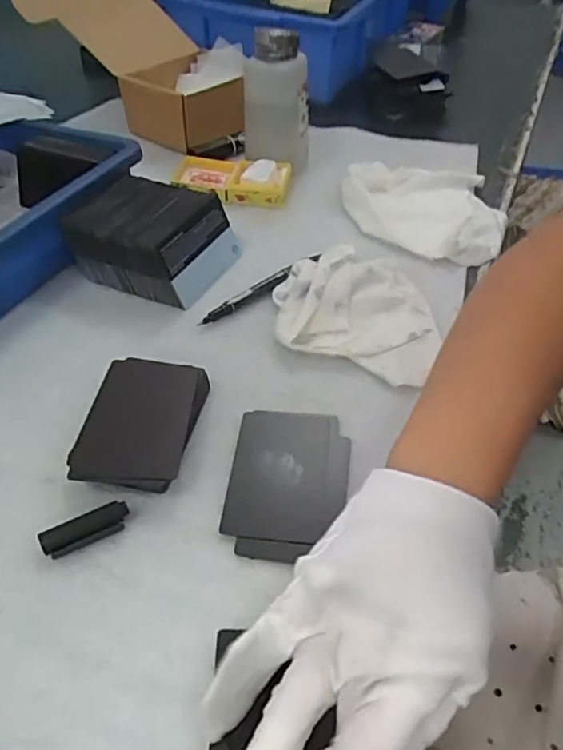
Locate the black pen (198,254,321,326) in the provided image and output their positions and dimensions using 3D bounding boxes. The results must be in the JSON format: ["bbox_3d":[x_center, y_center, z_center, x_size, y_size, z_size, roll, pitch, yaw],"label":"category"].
[{"bbox_3d":[-0.014,-0.067,0.457,0.117,0.010,0.010,-32,53,-28],"label":"black pen"}]

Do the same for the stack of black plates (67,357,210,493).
[{"bbox_3d":[-0.083,0.030,0.356,0.062,0.017,0.092,5,45,6],"label":"stack of black plates"}]

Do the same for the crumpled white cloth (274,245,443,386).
[{"bbox_3d":[0.057,-0.054,0.432,0.121,0.025,0.113,19,48,19],"label":"crumpled white cloth"}]

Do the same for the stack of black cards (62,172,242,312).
[{"bbox_3d":[-0.099,-0.109,0.472,0.103,0.054,0.087,18,48,18],"label":"stack of black cards"}]

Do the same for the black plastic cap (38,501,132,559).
[{"bbox_3d":[-0.101,0.080,0.309,0.044,0.010,0.015,-21,48,-19],"label":"black plastic cap"}]

